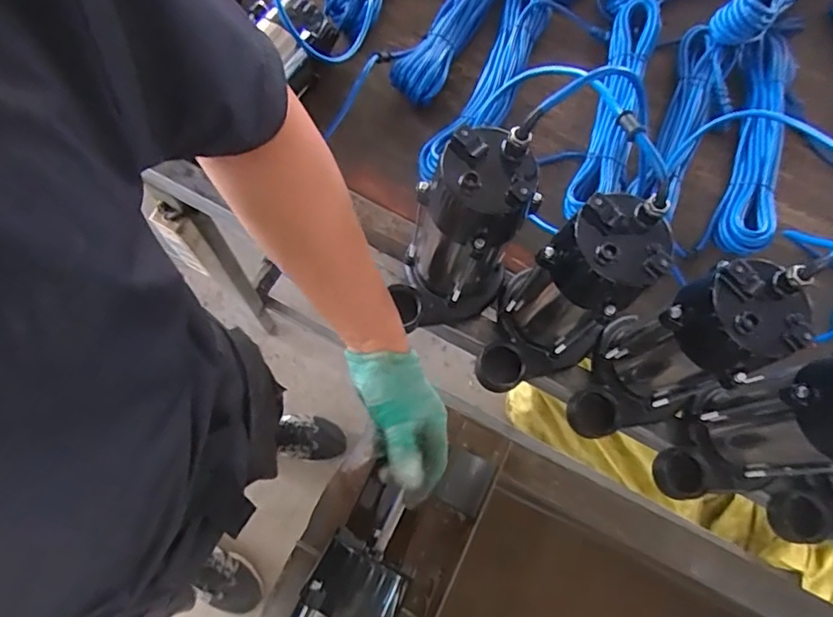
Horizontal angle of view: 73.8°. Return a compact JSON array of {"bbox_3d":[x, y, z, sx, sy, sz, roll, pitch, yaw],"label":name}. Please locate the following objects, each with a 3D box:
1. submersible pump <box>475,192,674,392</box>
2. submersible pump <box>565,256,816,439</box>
[{"bbox_3d":[0.149,0.006,0.554,0.114,0.231,0.139,31,73,5],"label":"submersible pump"},{"bbox_3d":[0.246,0.057,0.549,0.142,0.233,0.108,-37,79,-15],"label":"submersible pump"}]

